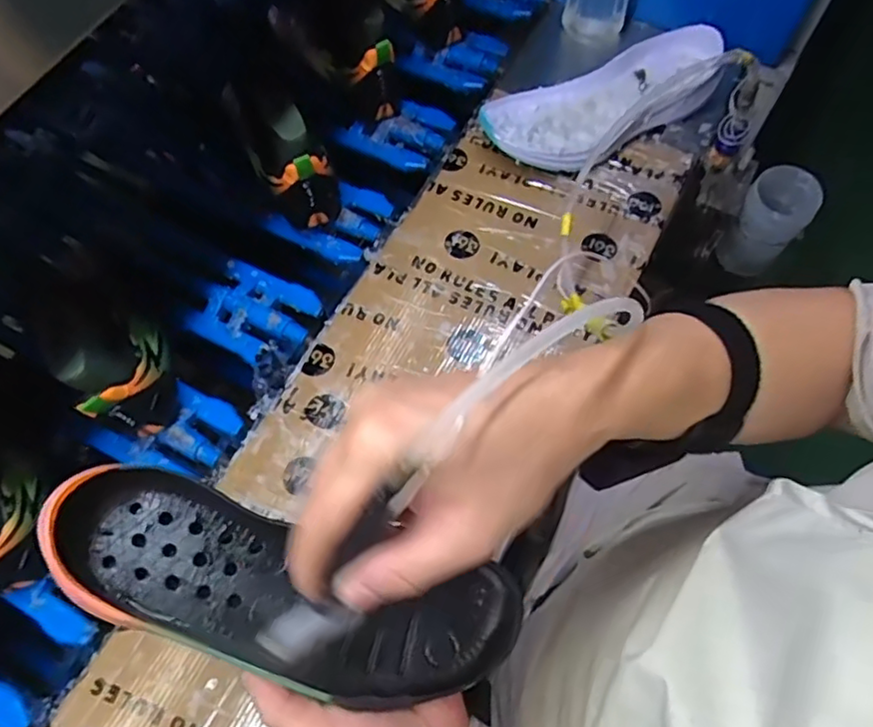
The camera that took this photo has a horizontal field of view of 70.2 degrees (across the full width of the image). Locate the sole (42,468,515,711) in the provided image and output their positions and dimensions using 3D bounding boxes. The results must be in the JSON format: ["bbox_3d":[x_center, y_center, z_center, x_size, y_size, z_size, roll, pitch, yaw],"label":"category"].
[{"bbox_3d":[-0.079,0.124,0.335,0.243,0.038,0.080,21,68,-7],"label":"sole"}]

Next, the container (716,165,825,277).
[{"bbox_3d":[0.385,-0.164,0.729,0.069,0.123,0.061,27,70,13],"label":"container"}]

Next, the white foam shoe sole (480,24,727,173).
[{"bbox_3d":[0.190,-0.281,0.644,0.289,0.044,0.098,-32,69,-11],"label":"white foam shoe sole"}]

